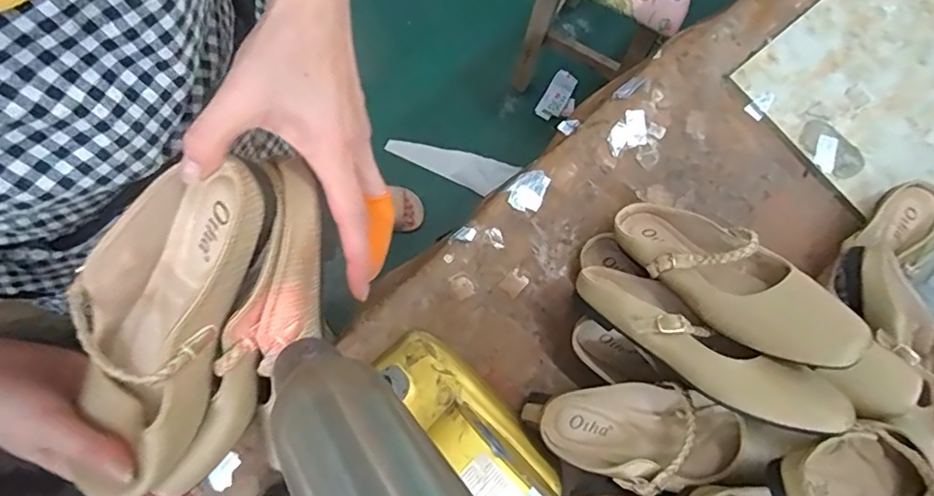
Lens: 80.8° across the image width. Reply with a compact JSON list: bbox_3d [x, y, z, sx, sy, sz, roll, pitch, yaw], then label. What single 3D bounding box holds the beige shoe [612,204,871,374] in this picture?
[{"bbox_3d":[0.217,0.022,0.472,0.081,0.063,0.227,-37,44,-7],"label":"beige shoe"}]

